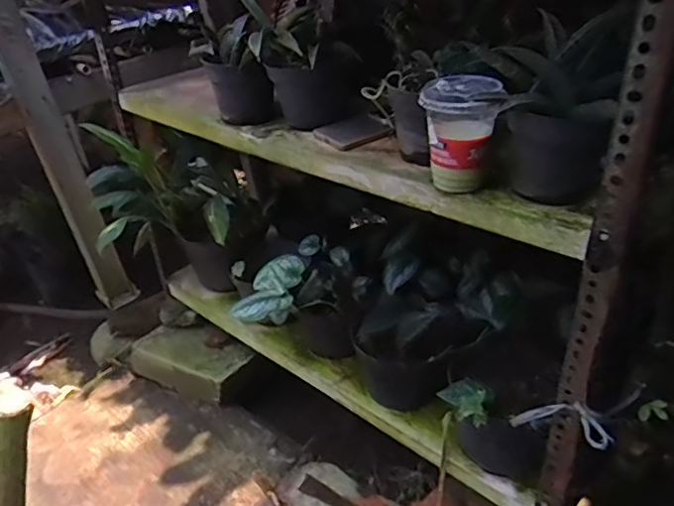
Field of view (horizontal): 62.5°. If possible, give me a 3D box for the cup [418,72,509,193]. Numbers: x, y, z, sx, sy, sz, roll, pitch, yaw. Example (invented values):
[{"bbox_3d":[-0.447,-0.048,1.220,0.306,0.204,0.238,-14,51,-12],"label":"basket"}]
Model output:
[{"bbox_3d":[0.134,-0.127,0.609,0.079,0.116,0.079,-5,31,3],"label":"cup"}]

